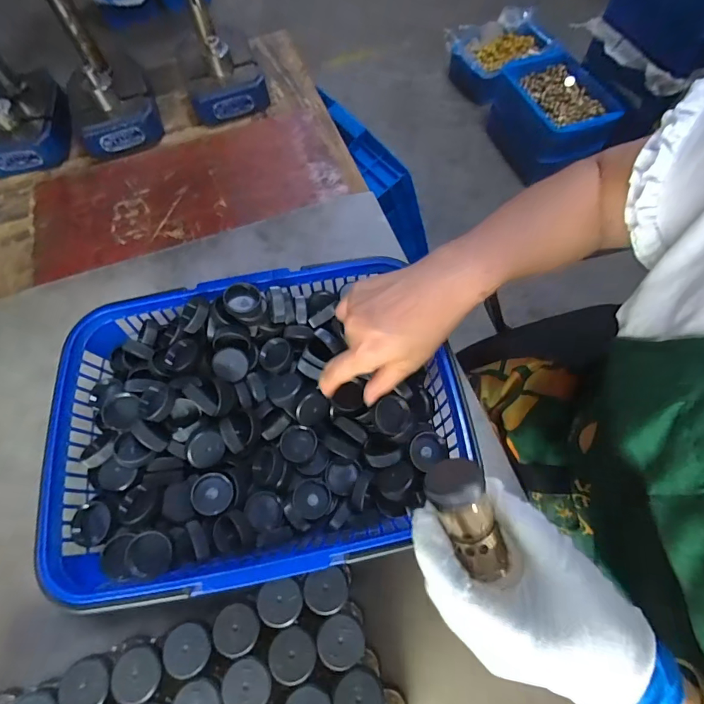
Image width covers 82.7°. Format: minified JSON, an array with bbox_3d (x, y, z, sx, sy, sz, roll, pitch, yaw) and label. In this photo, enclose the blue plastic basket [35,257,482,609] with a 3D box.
[{"bbox_3d":[-0.084,0.065,0.381,0.344,0.097,0.259,-8,64,-3],"label":"blue plastic basket"}]

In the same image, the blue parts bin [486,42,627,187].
[{"bbox_3d":[0.611,-0.773,1.315,0.237,0.233,0.393,-20,66,-7],"label":"blue parts bin"}]

